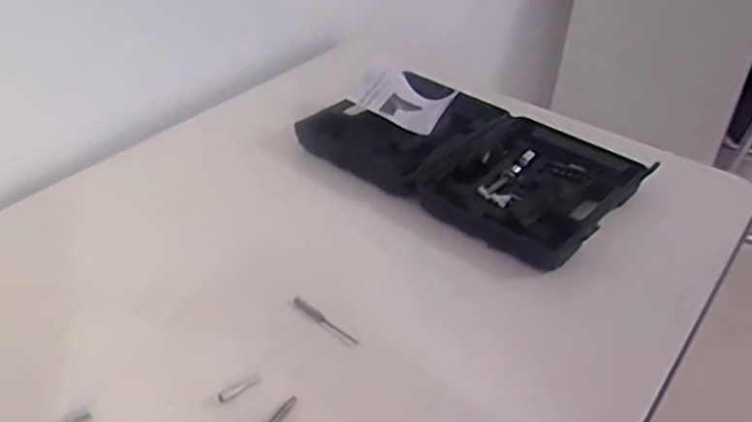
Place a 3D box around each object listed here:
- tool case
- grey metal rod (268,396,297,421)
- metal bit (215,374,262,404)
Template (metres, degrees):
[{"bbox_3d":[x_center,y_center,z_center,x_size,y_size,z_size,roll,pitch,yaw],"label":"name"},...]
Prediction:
[{"bbox_3d":[0.105,-0.058,0.797,0.324,0.041,0.201,28,43,31],"label":"tool case"},{"bbox_3d":[-0.074,0.154,0.532,0.007,0.006,0.047,22,40,25],"label":"grey metal rod"},{"bbox_3d":[-0.104,0.136,0.557,0.039,0.007,0.007,-28,46,-35],"label":"metal bit"}]

